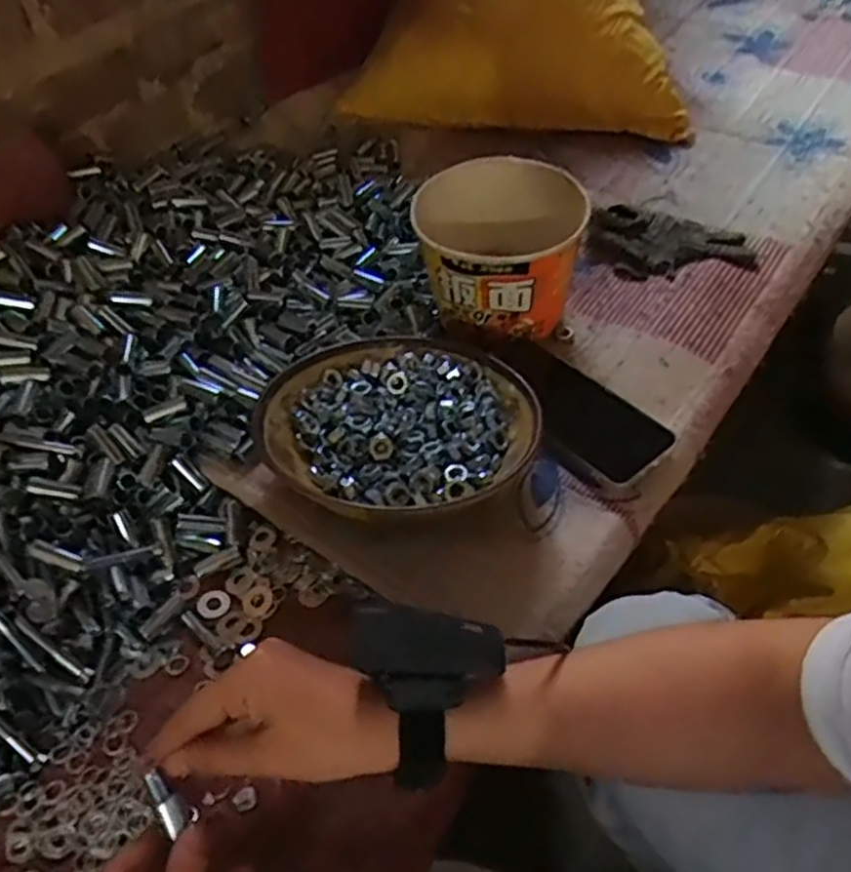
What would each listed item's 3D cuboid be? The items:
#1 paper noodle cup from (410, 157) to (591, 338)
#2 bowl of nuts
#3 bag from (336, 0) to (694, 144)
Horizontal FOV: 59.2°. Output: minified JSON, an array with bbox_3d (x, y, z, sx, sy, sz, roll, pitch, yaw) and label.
[{"bbox_3d":[0.062,-0.156,0.645,0.137,0.102,0.137,-3,48,3],"label":"paper noodle cup"},{"bbox_3d":[-0.015,-0.005,0.549,0.193,0.057,0.160,3,48,8],"label":"bowl of nuts"},{"bbox_3d":[0.103,-0.540,0.912,0.382,0.246,0.307,-3,48,3],"label":"bag"}]

